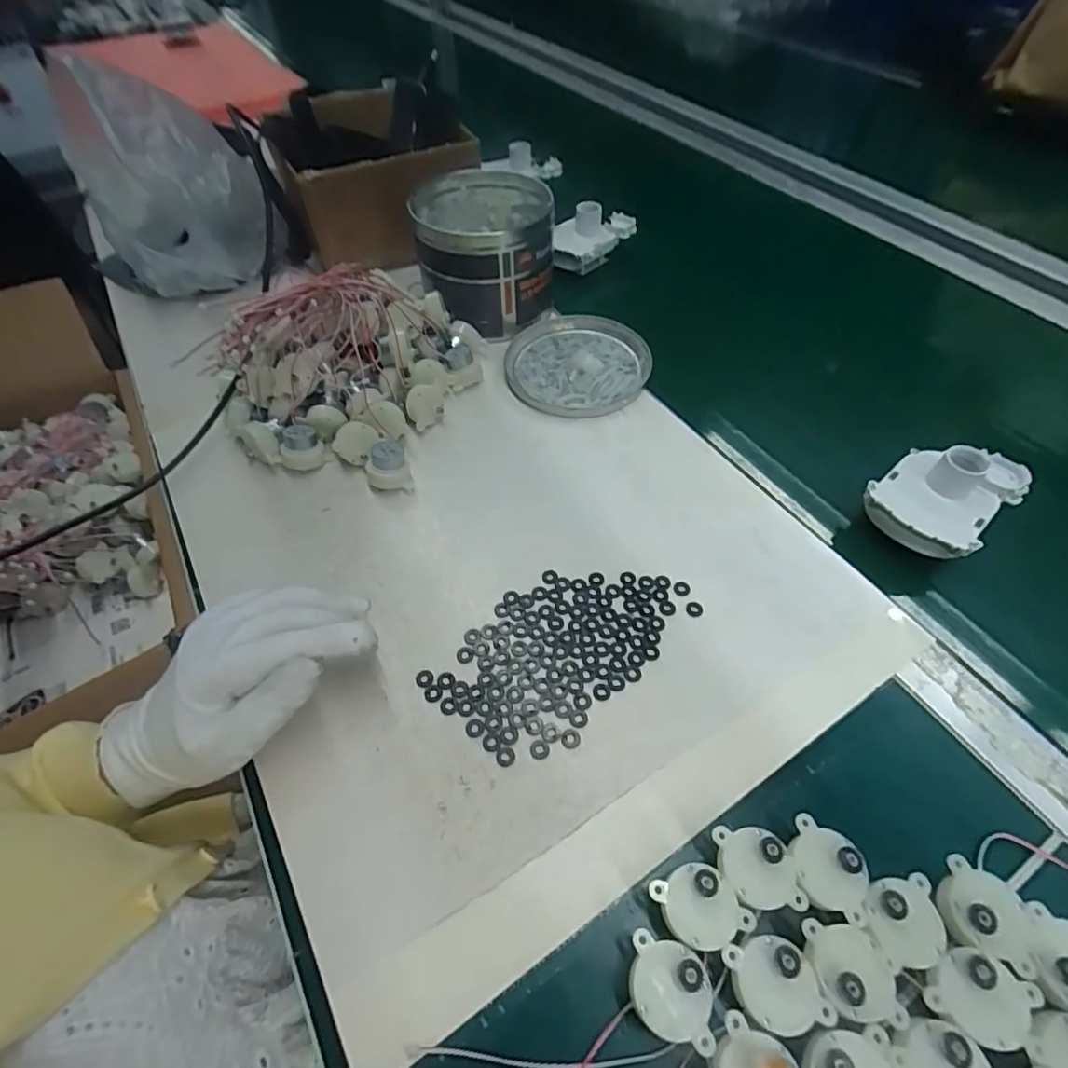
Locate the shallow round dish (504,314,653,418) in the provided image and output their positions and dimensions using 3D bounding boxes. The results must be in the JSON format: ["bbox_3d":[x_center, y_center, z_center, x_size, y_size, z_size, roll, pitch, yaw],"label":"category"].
[{"bbox_3d":[0.040,-0.158,0.510,0.128,0.017,0.136,-1,53,1],"label":"shallow round dish"}]

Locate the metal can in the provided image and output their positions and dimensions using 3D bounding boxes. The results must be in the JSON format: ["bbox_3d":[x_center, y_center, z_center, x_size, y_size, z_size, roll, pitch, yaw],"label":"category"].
[{"bbox_3d":[-0.045,-0.267,0.534,0.122,0.109,0.137,-12,54,-7],"label":"metal can"}]

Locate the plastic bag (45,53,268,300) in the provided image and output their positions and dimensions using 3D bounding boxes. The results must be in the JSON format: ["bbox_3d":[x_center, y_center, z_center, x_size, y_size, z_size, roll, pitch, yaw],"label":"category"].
[{"bbox_3d":[-0.354,-0.335,0.521,0.157,0.165,0.140,-23,56,-15],"label":"plastic bag"}]

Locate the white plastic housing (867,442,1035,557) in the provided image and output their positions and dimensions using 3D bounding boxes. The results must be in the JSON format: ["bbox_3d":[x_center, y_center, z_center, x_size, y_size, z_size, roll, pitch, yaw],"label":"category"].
[{"bbox_3d":[0.287,-0.030,0.381,0.101,0.050,0.070,-34,59,-21],"label":"white plastic housing"}]

